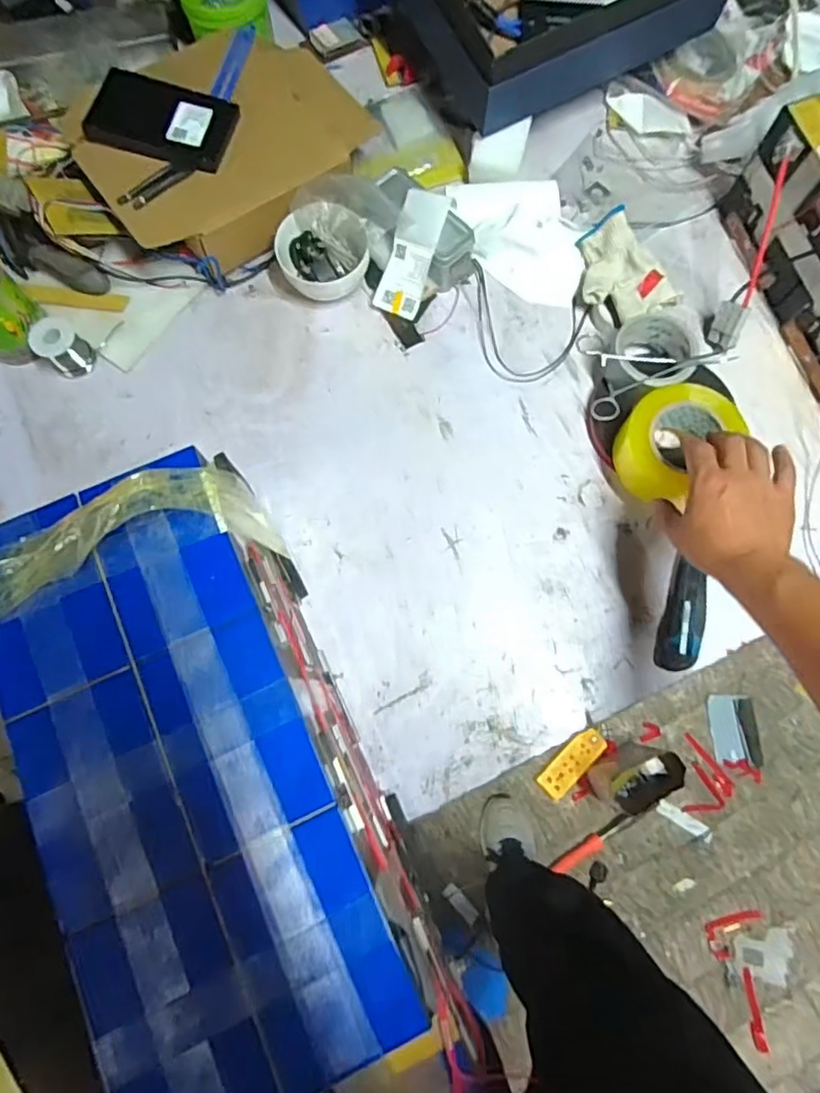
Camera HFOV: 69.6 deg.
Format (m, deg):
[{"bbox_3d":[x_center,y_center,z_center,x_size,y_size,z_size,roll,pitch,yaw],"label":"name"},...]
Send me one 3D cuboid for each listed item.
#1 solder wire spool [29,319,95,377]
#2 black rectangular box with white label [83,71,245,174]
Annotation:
[{"bbox_3d":[-0.426,-0.244,0.726,0.044,0.065,0.048,0,76,0],"label":"solder wire spool"},{"bbox_3d":[-0.305,-0.524,0.725,0.165,0.018,0.103,11,81,-6],"label":"black rectangular box with white label"}]

